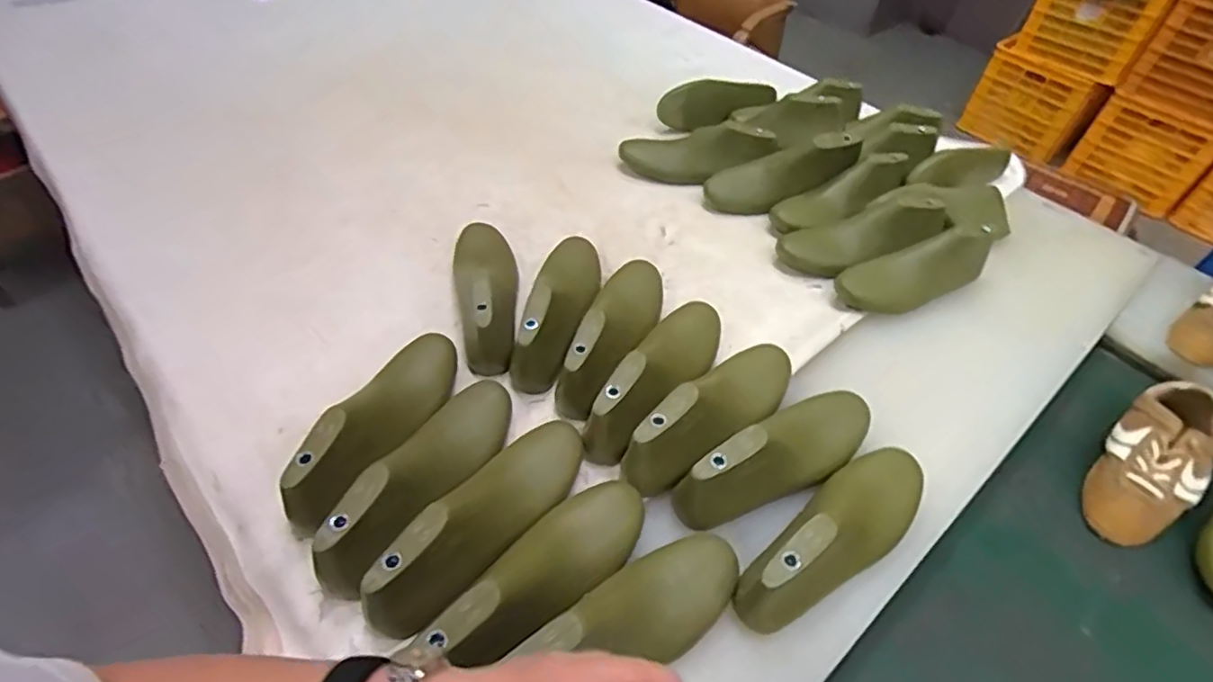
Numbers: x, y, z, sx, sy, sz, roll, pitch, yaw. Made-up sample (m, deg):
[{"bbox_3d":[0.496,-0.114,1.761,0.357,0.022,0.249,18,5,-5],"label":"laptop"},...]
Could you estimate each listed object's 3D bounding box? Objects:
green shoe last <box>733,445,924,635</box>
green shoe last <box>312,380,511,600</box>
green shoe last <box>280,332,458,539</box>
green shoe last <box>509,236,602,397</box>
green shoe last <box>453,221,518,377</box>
[{"bbox_3d":[0.237,0.179,0.603,0.268,0.073,0.085,-32,59,-31],"label":"green shoe last"},{"bbox_3d":[-0.181,0.135,0.631,0.074,0.095,0.255,23,37,14],"label":"green shoe last"},{"bbox_3d":[-0.235,0.074,0.655,0.082,0.074,0.262,15,48,10],"label":"green shoe last"},{"bbox_3d":[-0.057,-0.059,0.809,0.078,0.090,0.269,10,48,5],"label":"green shoe last"},{"bbox_3d":[-0.159,-0.084,0.810,0.084,0.111,0.265,-4,48,-7],"label":"green shoe last"}]

